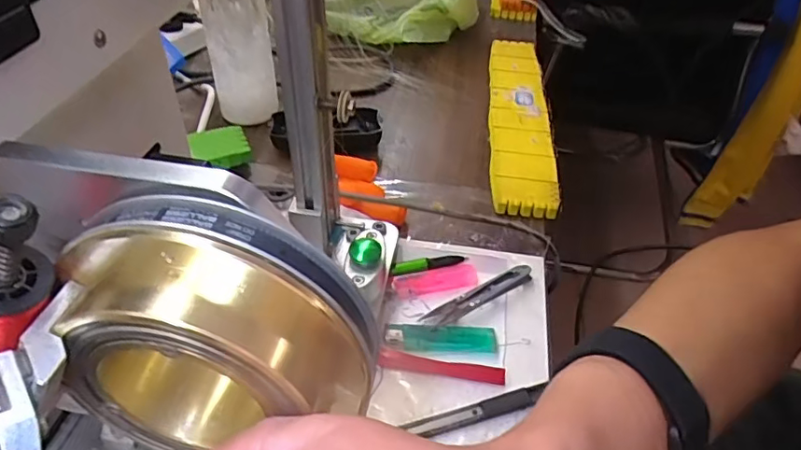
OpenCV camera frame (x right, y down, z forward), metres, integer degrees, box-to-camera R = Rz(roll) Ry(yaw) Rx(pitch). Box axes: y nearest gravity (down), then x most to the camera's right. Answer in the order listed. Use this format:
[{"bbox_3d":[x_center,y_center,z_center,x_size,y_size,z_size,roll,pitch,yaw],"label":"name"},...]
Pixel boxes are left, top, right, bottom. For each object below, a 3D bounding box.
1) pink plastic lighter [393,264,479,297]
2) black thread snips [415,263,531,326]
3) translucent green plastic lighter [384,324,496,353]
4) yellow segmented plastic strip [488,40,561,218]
[{"bbox_3d":[0.027,0.042,0.434,0.067,0.007,0.023,-8,43,-12],"label":"pink plastic lighter"},{"bbox_3d":[0.061,0.052,0.425,0.099,0.009,0.024,-23,48,-26],"label":"black thread snips"},{"bbox_3d":[0.029,0.080,0.395,0.077,0.008,0.019,2,42,-1],"label":"translucent green plastic lighter"},{"bbox_3d":[0.134,-0.127,0.630,0.065,0.024,0.336,6,42,3],"label":"yellow segmented plastic strip"}]

